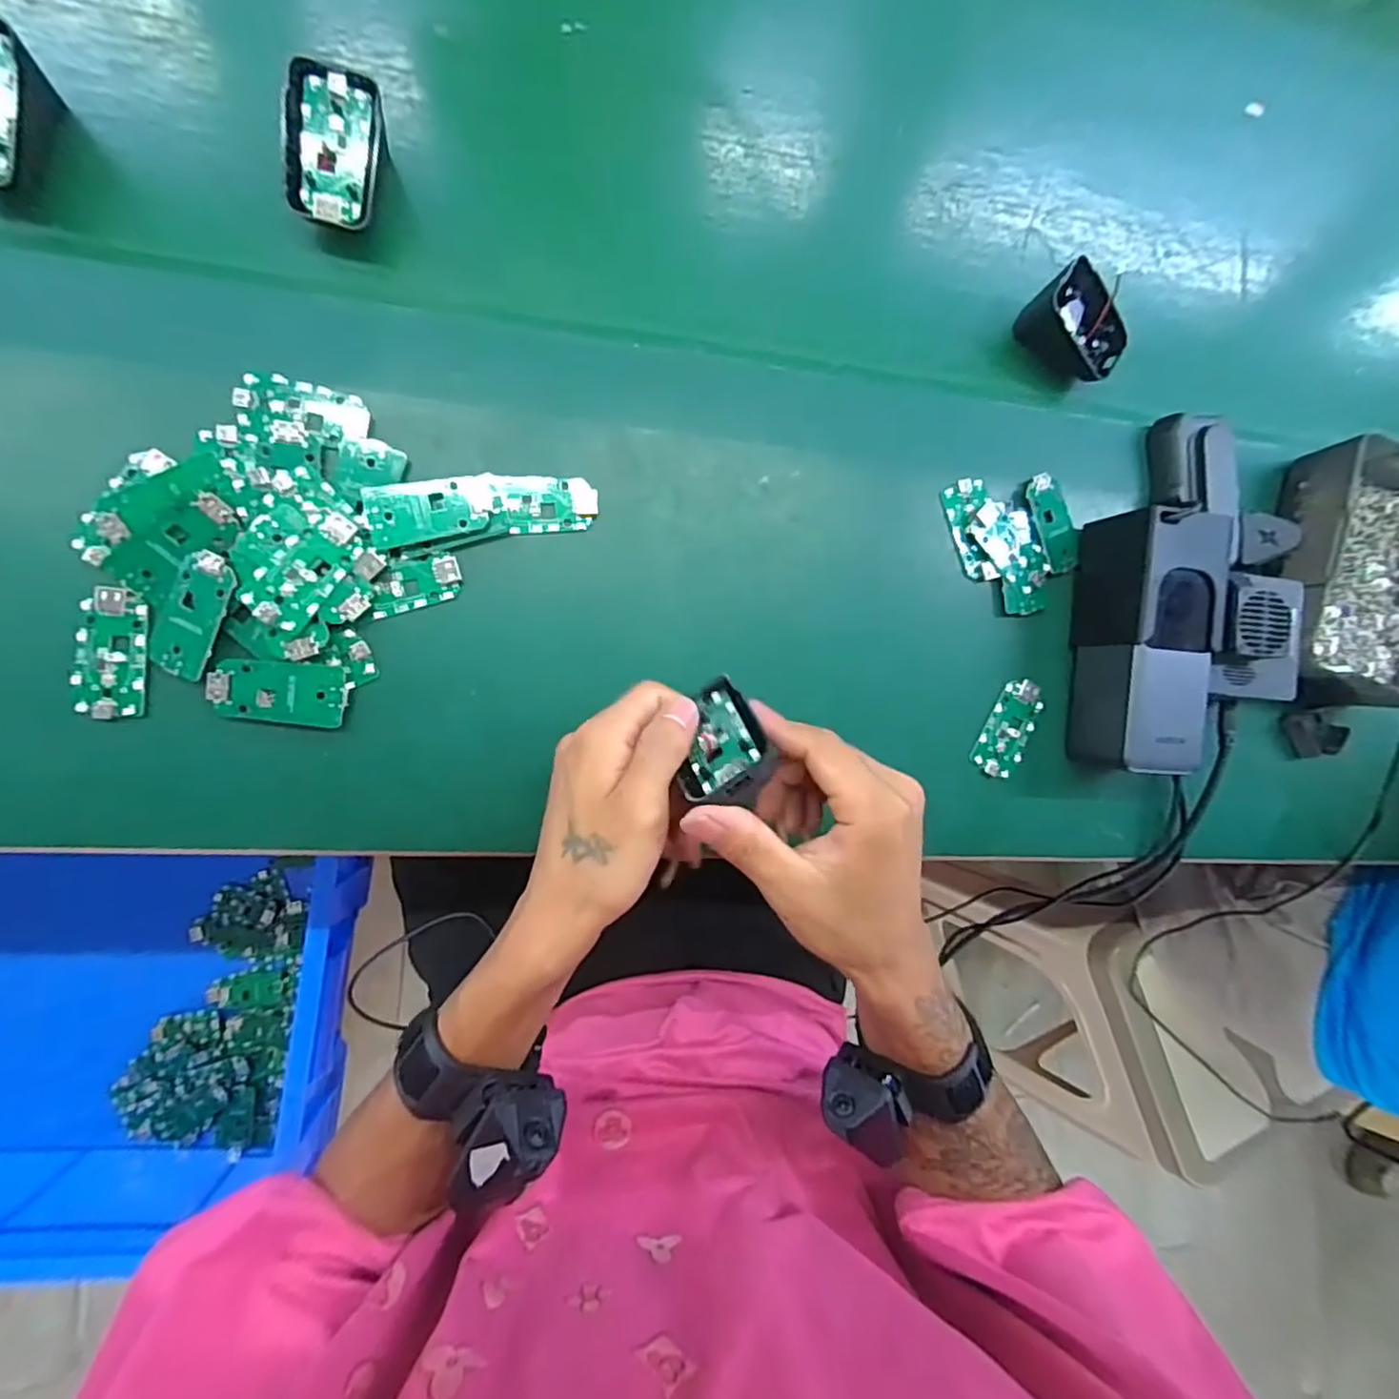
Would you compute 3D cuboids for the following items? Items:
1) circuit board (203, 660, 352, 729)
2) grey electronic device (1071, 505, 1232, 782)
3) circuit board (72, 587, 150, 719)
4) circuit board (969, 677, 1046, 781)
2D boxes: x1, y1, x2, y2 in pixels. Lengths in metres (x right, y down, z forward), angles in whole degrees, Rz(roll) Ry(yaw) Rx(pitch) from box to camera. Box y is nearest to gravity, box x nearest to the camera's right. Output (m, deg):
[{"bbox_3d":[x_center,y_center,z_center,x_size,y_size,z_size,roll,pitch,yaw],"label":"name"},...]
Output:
[{"bbox_3d":[-0.218,-0.003,0.324,0.062,0.006,0.032,5,87,-11],"label":"circuit board"},{"bbox_3d":[0.276,-0.034,0.388,0.058,0.053,0.154,3,91,-11],"label":"grey electronic device"},{"bbox_3d":[-0.294,-0.023,0.313,0.031,0.005,0.064,3,87,-11],"label":"circuit board"},{"bbox_3d":[0.201,0.019,0.404,0.031,0.004,0.064,29,82,-9],"label":"circuit board"}]

